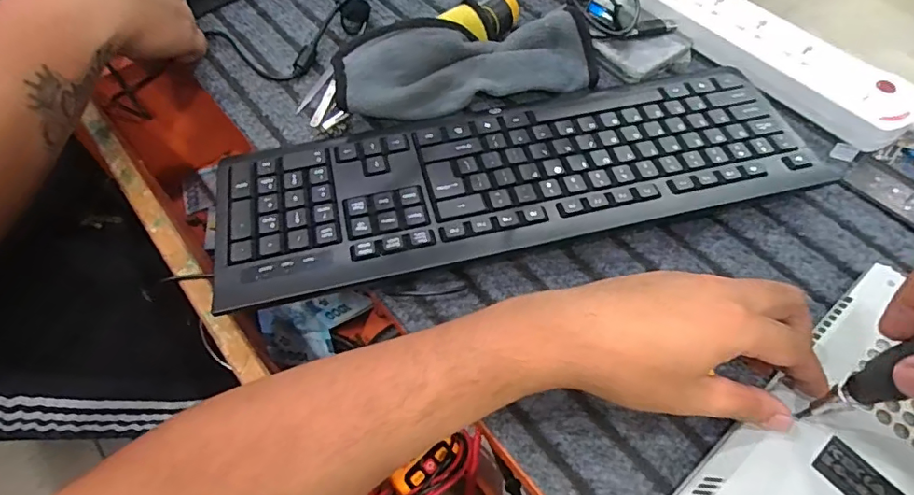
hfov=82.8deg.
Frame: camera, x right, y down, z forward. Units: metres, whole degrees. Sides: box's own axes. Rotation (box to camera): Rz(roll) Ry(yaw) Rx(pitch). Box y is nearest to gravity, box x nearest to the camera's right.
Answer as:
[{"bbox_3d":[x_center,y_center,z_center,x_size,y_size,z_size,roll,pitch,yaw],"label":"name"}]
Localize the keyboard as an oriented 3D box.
[{"bbox_3d":[0.047,-0.060,0.384,0.435,0.019,0.149,-10,59,-6],"label":"keyboard"}]

